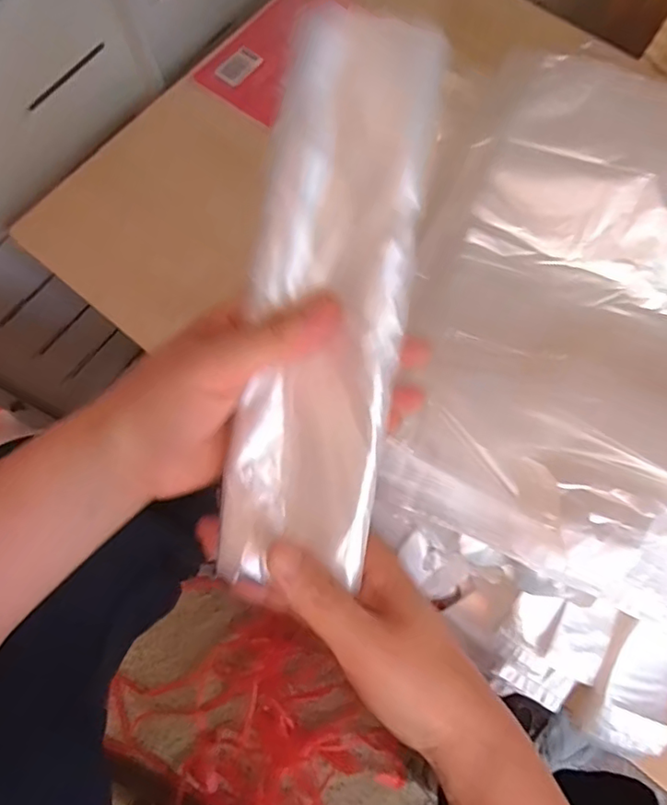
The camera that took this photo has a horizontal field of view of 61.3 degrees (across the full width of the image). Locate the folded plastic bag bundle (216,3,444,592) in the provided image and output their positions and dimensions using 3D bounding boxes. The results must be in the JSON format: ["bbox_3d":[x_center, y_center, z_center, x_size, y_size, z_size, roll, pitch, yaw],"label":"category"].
[{"bbox_3d":[-0.004,-0.034,0.236,0.065,0.018,0.225,11,101,5],"label":"folded plastic bag bundle"}]

